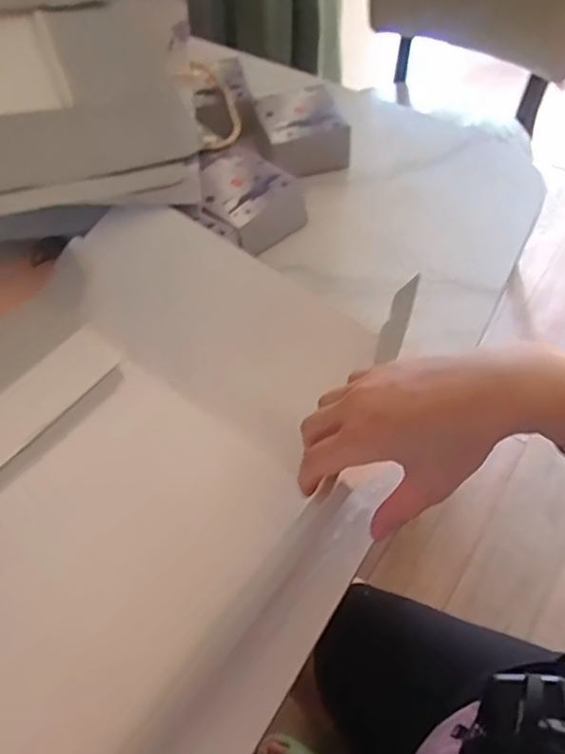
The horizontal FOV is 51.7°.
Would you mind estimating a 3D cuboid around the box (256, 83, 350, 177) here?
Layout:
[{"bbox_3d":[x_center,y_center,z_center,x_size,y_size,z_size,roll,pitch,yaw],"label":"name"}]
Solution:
[{"bbox_3d":[0.017,-0.271,0.640,0.097,0.054,0.101,-11,57,-3],"label":"box"}]

